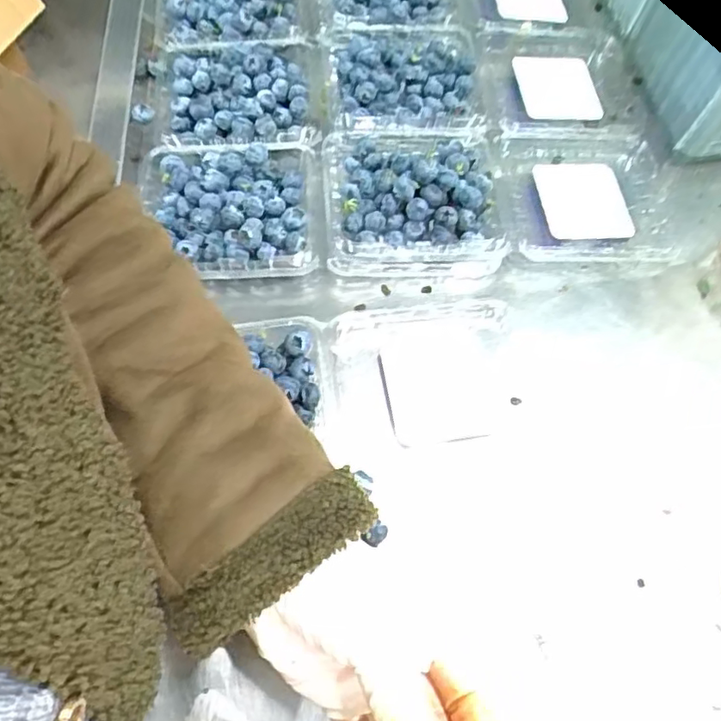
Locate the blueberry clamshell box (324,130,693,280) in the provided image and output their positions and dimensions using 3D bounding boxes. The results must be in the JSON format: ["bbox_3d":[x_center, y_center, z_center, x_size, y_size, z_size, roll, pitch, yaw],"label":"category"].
[{"bbox_3d":[0.114,-0.125,0.451,0.279,0.039,0.124,-3,64,-3],"label":"blueberry clamshell box"}]

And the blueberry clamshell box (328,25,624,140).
[{"bbox_3d":[0.103,-0.223,0.522,0.259,0.071,0.126,-7,65,-5],"label":"blueberry clamshell box"}]

